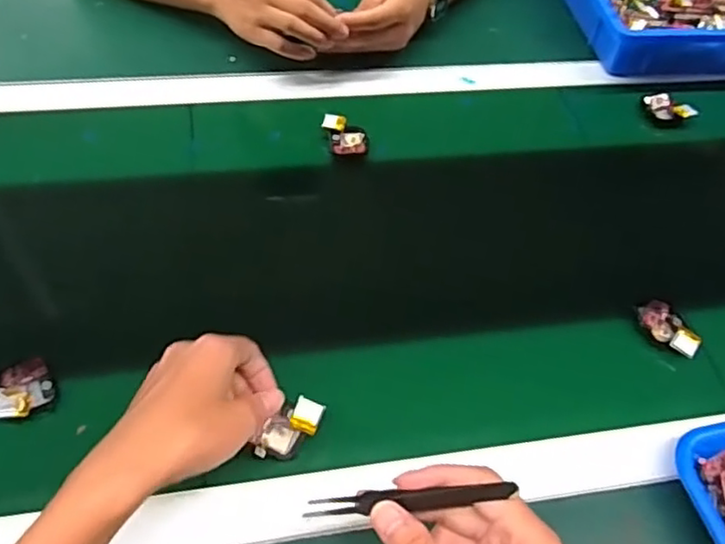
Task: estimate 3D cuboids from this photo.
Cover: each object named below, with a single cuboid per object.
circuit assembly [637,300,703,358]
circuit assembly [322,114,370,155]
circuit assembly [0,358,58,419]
[{"bbox_3d":[0.256,0.049,0.537,0.032,0.016,0.055,-20,58,-19],"label":"circuit assembly"},{"bbox_3d":[-0.016,-0.138,0.643,0.037,0.015,0.045,-13,56,-15],"label":"circuit assembly"},{"bbox_3d":[-0.240,0.085,0.460,0.037,0.025,0.043,-14,56,-15],"label":"circuit assembly"}]

